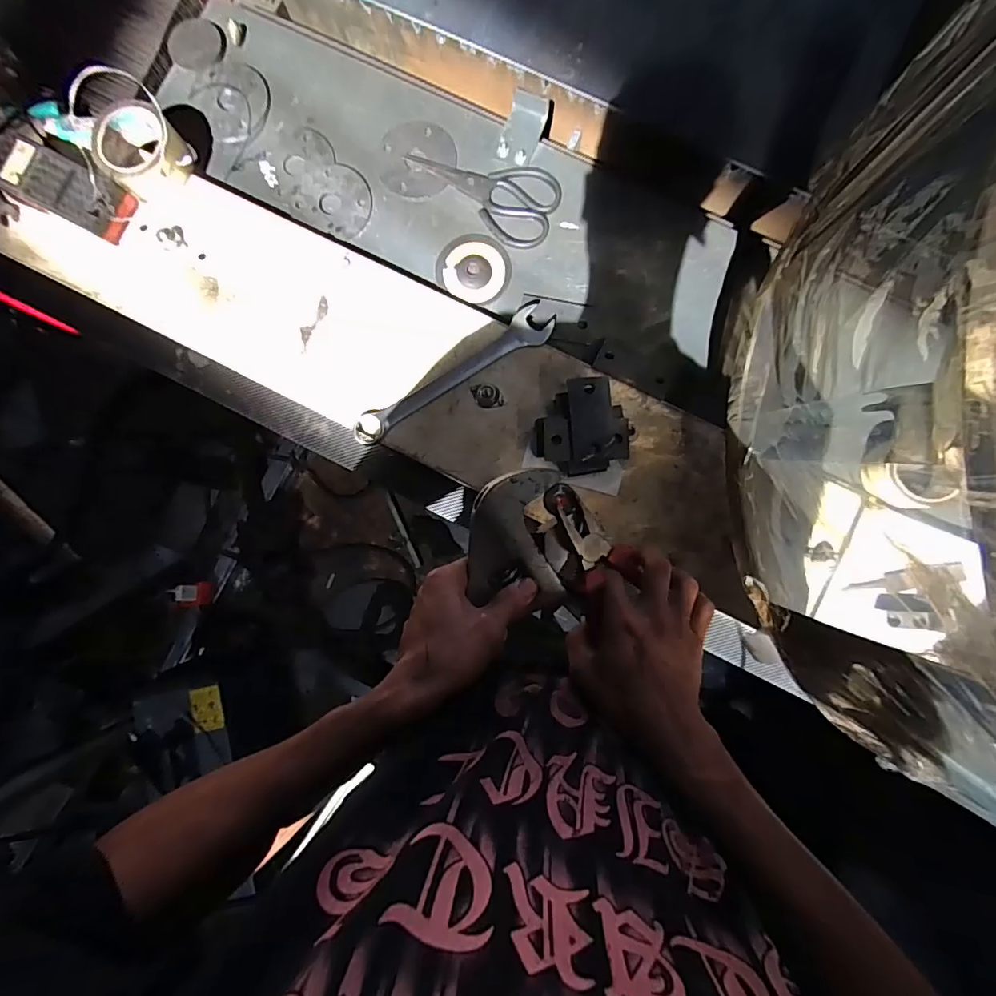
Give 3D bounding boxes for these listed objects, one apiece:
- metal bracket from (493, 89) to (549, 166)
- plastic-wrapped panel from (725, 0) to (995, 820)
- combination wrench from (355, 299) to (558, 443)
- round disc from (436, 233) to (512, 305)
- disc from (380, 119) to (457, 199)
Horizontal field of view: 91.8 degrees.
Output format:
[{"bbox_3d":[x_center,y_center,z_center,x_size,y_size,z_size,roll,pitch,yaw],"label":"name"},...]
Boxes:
[{"bbox_3d":[0.033,-0.495,0.647,0.050,0.024,0.083,20,88,3],"label":"metal bracket"},{"bbox_3d":[0.288,-0.046,0.355,0.100,0.304,0.497,4,87,2],"label":"plastic-wrapped panel"},{"bbox_3d":[-0.058,-0.161,0.621,0.290,0.022,0.053,-32,87,0],"label":"combination wrench"},{"bbox_3d":[-0.032,-0.310,0.650,0.097,0.004,0.089,0,87,2],"label":"round disc"},{"bbox_3d":[-0.109,-0.465,0.662,0.101,0.004,0.107,2,87,2],"label":"disc"}]

